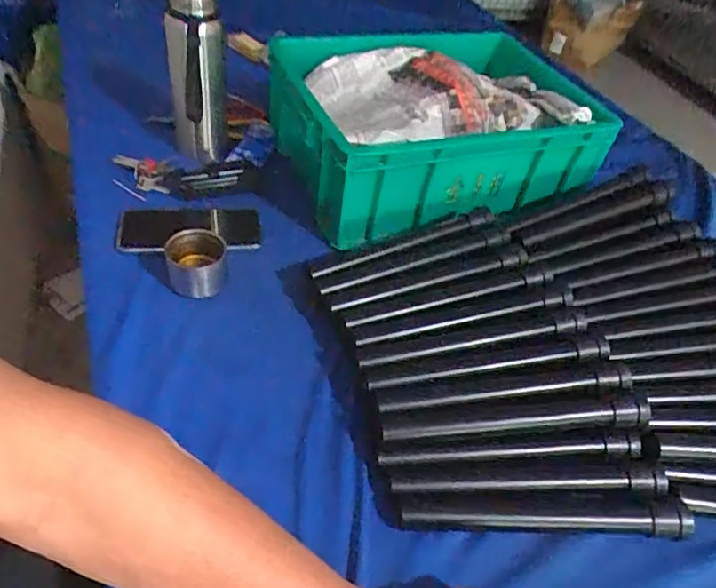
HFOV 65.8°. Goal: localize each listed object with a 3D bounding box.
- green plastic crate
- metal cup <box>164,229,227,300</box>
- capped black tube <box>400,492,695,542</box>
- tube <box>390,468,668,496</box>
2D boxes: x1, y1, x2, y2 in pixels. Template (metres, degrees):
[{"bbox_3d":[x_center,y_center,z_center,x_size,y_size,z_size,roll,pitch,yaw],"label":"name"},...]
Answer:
[{"bbox_3d":[0.107,-0.247,0.784,0.406,0.173,0.303,-12,48,-21],"label":"green plastic crate"},{"bbox_3d":[-0.176,-0.033,0.606,0.064,0.057,0.064,0,45,0],"label":"metal cup"},{"bbox_3d":[0.160,0.184,0.468,0.243,0.028,0.033,5,44,-5],"label":"capped black tube"},{"bbox_3d":[0.149,0.159,0.475,0.242,0.024,0.026,4,44,-6],"label":"tube"}]

